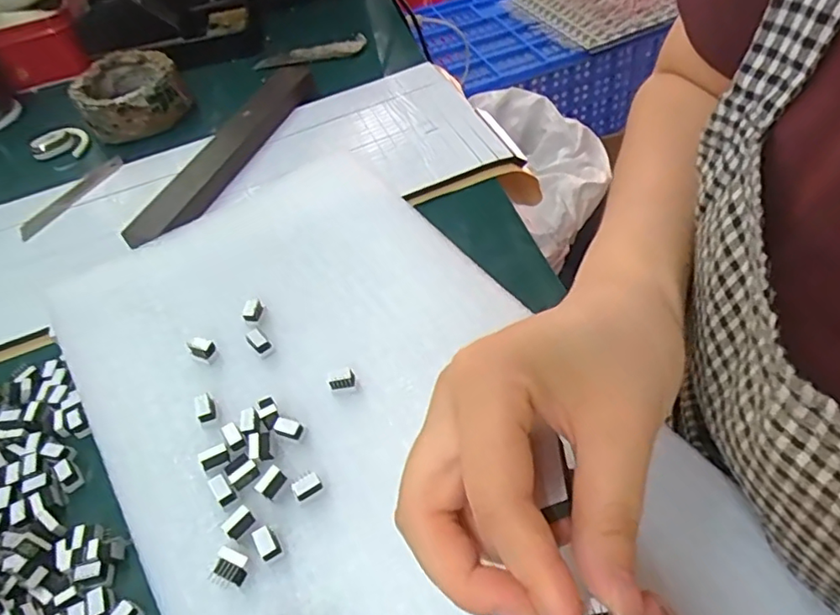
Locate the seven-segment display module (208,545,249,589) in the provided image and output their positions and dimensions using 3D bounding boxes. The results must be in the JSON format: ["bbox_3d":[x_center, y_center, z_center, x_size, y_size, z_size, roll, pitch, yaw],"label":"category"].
[{"bbox_3d":[-0.075,0.104,0.231,0.013,0.010,0.013,13,53,20],"label":"seven-segment display module"}]

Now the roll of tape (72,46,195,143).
[{"bbox_3d":[-0.244,-0.184,0.495,0.082,0.036,0.082,-20,49,-7],"label":"roll of tape"}]

